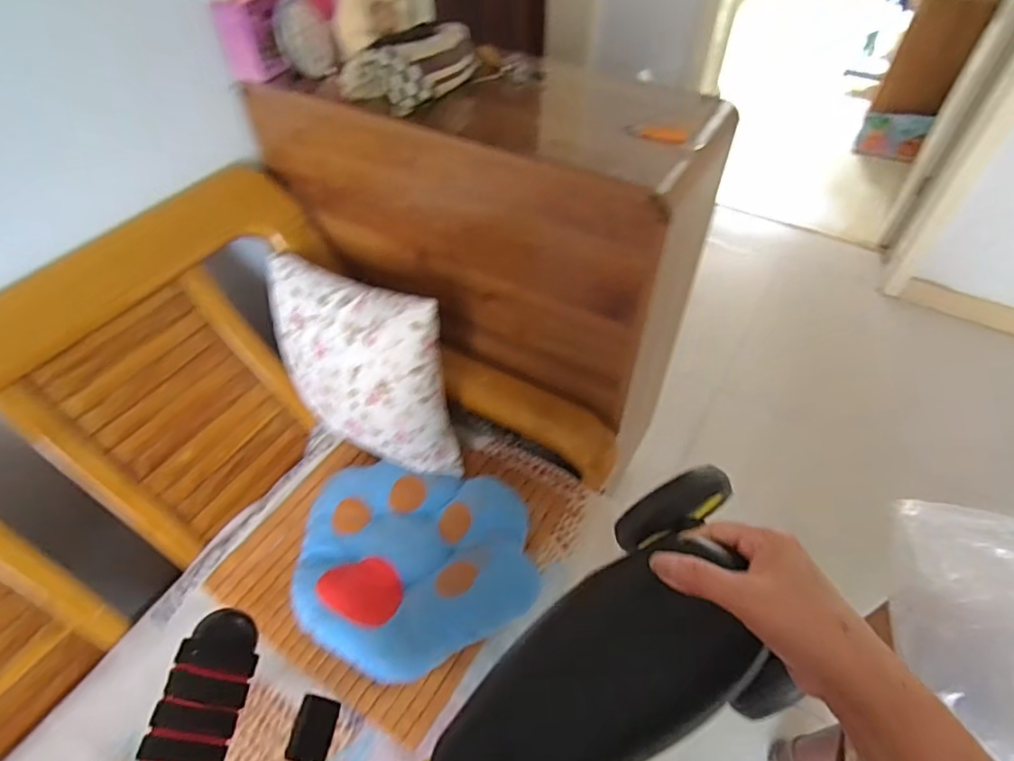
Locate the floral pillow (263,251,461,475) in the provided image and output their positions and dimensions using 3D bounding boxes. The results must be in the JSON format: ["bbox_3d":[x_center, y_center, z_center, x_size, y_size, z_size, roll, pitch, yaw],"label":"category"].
[{"bbox_3d":[-0.266,-0.035,1.014,0.412,0.296,0.156,32,56,24],"label":"floral pillow"}]

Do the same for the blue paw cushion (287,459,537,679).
[{"bbox_3d":[-0.157,0.287,0.974,0.383,0.072,0.382,-8,50,-7],"label":"blue paw cushion"}]

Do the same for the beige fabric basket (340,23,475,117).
[{"bbox_3d":[-0.142,-0.502,0.889,0.133,0.078,0.200,27,55,21],"label":"beige fabric basket"}]

